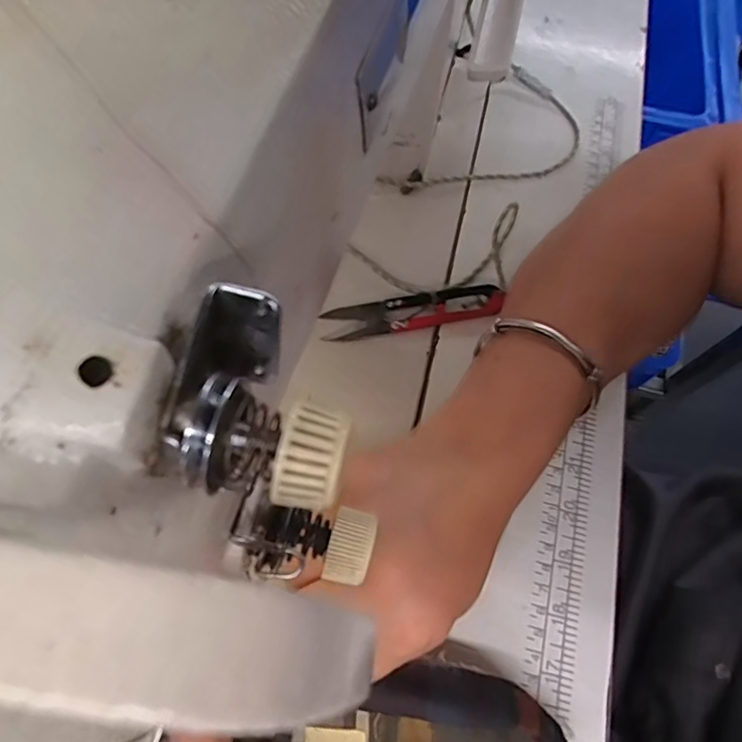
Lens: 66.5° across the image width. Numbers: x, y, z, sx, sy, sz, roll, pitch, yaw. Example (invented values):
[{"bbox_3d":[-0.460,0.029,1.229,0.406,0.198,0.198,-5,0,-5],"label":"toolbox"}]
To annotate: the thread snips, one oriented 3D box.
[{"bbox_3d":[0.025,-0.035,0.329,0.103,0.008,0.024,-9,67,-8],"label":"thread snips"}]

